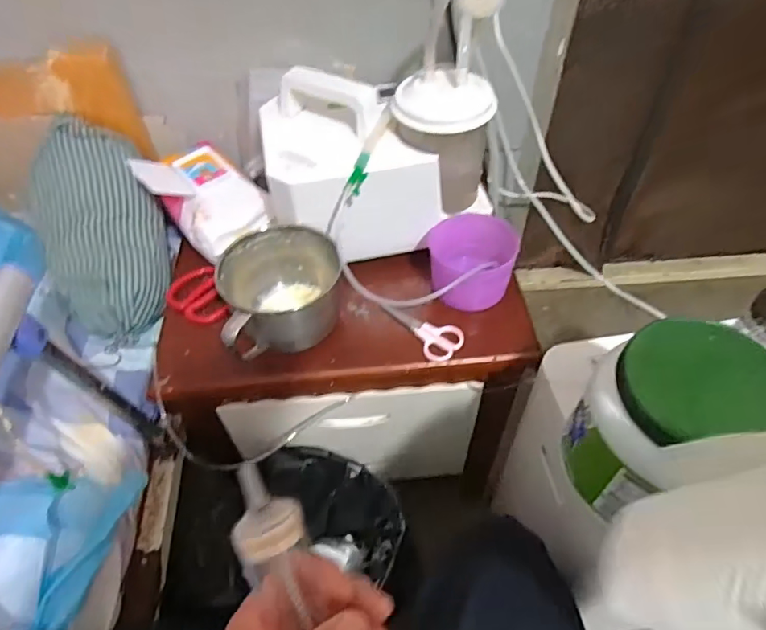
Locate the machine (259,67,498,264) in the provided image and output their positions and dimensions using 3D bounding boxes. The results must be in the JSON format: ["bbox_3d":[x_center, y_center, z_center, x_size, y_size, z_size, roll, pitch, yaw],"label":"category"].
[{"bbox_3d":[-0.014,-0.206,0.661,0.262,0.177,0.184,-11,51,-8],"label":"machine"}]

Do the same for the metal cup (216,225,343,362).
[{"bbox_3d":[-0.118,-0.019,0.627,0.133,0.092,0.150,-9,50,-6],"label":"metal cup"}]

